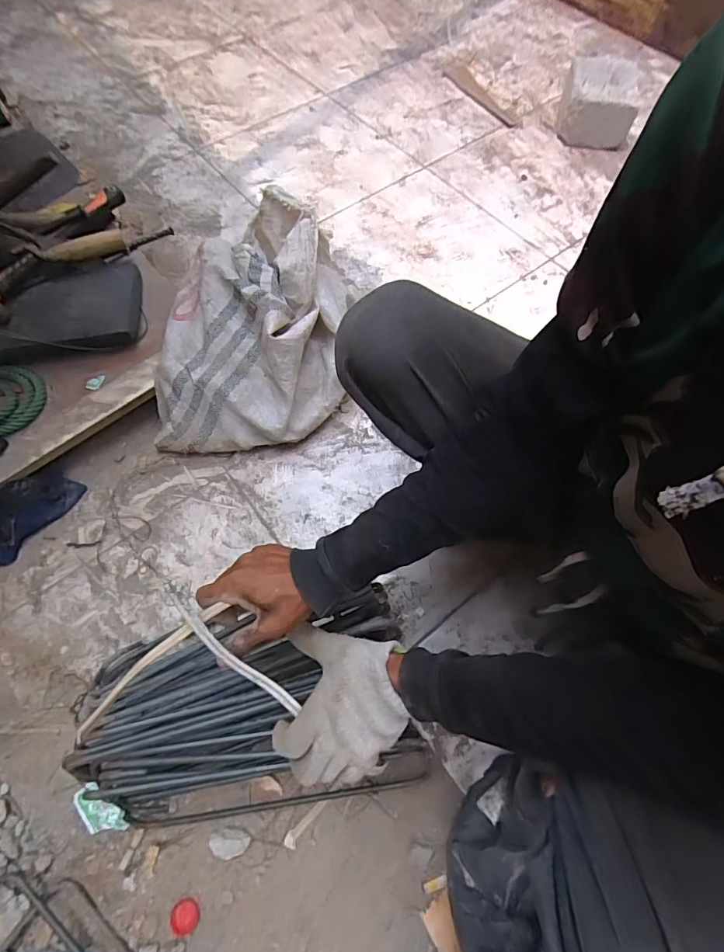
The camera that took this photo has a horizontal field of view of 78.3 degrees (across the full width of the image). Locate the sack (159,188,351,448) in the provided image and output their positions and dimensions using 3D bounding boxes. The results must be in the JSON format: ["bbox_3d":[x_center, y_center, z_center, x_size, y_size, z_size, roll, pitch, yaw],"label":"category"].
[{"bbox_3d":[-0.178,-0.241,0.733,0.304,0.205,0.359,1,66,0],"label":"sack"}]

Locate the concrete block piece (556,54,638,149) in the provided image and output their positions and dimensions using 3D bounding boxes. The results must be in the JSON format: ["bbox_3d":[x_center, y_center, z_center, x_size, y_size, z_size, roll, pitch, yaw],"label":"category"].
[{"bbox_3d":[0.571,-0.900,1.074,0.164,0.109,0.203,11,66,4],"label":"concrete block piece"}]

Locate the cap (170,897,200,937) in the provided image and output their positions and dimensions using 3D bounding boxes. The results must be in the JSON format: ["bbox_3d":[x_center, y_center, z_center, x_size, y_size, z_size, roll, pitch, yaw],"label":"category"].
[{"bbox_3d":[-0.201,0.499,0.503,0.030,0.004,0.033,0,66,0],"label":"cap"}]

